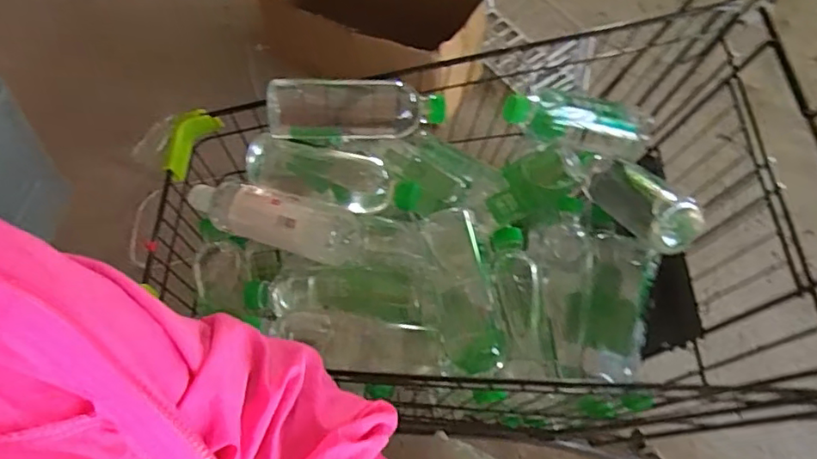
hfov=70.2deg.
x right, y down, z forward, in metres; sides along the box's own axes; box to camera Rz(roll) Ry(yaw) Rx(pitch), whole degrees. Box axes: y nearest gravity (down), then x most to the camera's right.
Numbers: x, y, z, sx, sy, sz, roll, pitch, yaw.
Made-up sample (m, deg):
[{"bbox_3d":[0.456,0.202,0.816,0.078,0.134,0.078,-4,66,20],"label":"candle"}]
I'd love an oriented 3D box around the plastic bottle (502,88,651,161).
[{"bbox_3d":[0.205,-0.127,0.696,0.192,0.058,0.056,10,61,-15],"label":"plastic bottle"}]

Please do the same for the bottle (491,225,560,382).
[{"bbox_3d":[0.128,0.083,0.664,0.060,0.050,0.171,-11,80,-2],"label":"bottle"}]

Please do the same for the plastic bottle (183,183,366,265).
[{"bbox_3d":[-0.164,-0.011,0.664,0.226,0.069,0.058,17,65,12],"label":"plastic bottle"}]

